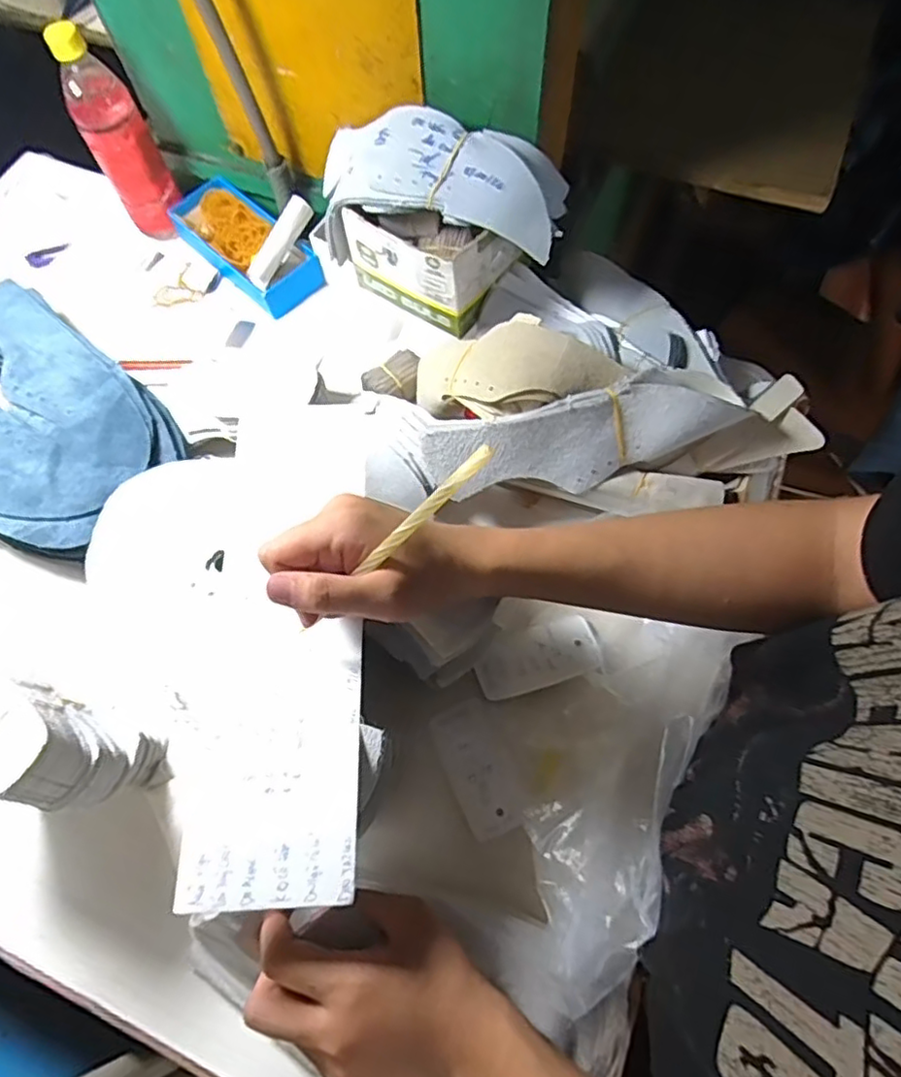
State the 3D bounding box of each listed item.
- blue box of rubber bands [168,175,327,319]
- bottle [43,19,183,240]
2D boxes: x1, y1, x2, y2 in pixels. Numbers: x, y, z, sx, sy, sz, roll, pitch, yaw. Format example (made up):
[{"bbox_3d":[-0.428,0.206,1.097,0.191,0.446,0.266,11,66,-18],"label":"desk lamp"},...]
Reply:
[{"bbox_3d":[-0.228,-0.329,0.715,0.086,0.037,0.194,-41,71,-15],"label":"blue box of rubber bands"},{"bbox_3d":[-0.342,-0.413,0.664,0.061,0.187,0.057,-27,68,-9],"label":"bottle"}]

